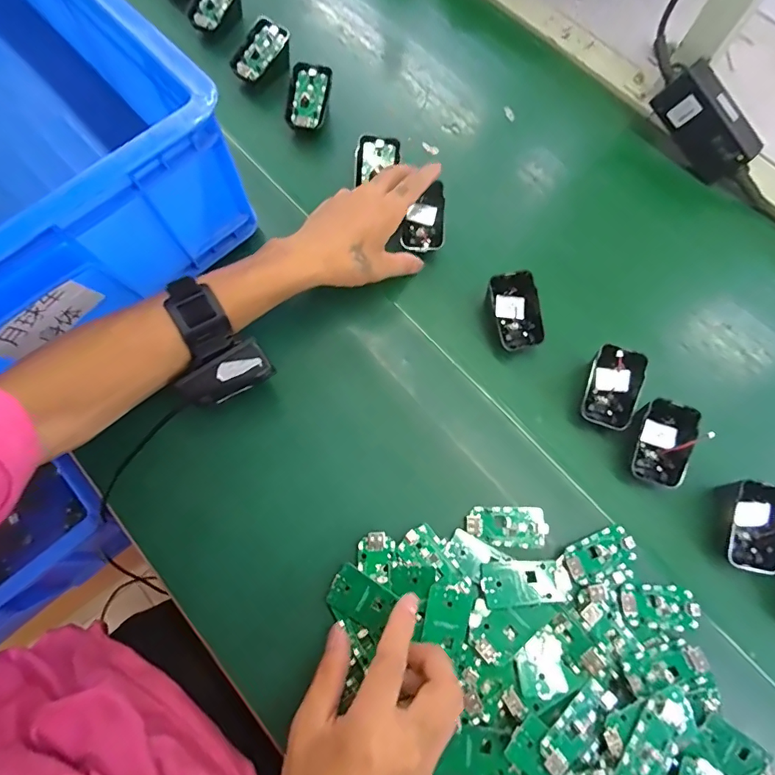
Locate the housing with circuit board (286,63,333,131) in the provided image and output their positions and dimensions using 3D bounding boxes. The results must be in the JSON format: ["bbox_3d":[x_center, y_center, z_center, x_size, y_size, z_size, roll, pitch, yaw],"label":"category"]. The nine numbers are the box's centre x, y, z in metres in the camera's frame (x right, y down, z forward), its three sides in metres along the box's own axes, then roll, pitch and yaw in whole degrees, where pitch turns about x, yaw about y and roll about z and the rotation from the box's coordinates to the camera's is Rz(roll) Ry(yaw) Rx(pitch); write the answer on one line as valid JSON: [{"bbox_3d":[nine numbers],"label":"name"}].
[{"bbox_3d":[-0.084,-0.310,0.486,0.041,0.016,0.067,9,89,1],"label":"housing with circuit board"}]

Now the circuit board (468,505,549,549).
[{"bbox_3d":[0.096,0.113,0.369,0.063,0.008,0.032,2,69,-2],"label":"circuit board"}]

